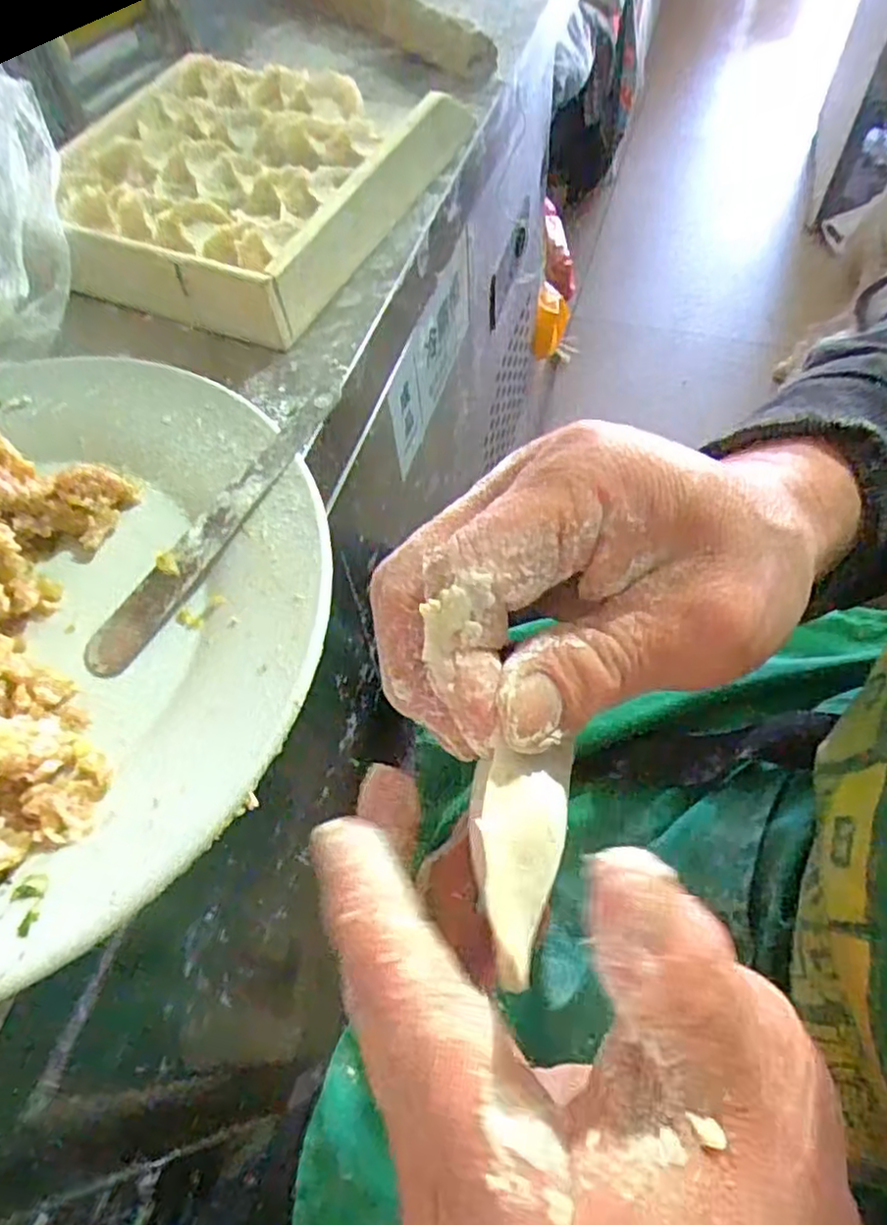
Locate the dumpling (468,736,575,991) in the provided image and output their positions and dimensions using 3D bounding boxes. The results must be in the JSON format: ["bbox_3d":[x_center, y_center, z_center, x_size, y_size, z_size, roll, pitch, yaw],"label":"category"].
[{"bbox_3d":[0.016,0.053,0.161,0.022,0.018,0.052,7,60,8],"label":"dumpling"}]

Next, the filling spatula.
[{"bbox_3d":[-0.094,-0.037,0.302,0.018,0.004,0.150,32,76,19],"label":"filling spatula"}]

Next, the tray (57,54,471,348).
[{"bbox_3d":[-0.125,-0.279,0.449,0.212,0.040,0.237,24,64,16],"label":"tray"}]

